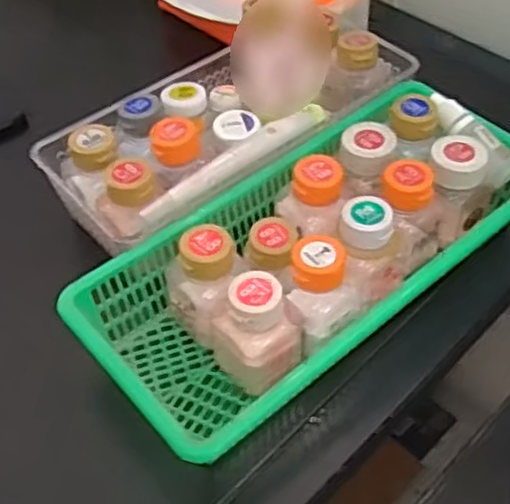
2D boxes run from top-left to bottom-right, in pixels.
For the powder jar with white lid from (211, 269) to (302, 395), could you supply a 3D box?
[{"bbox_3d":[0.002,0.047,0.394,0.043,0.069,0.040,-25,53,-19],"label":"powder jar with white lid"}]

